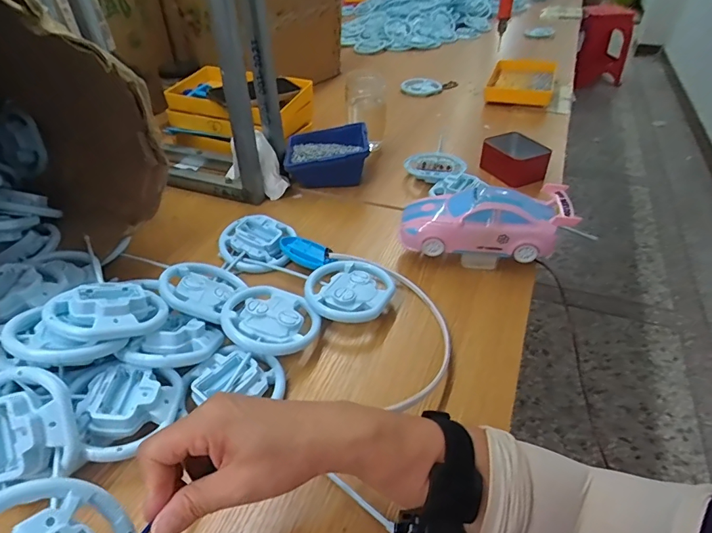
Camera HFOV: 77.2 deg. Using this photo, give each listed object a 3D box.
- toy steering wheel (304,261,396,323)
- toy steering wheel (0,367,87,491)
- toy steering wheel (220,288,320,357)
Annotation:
[{"bbox_3d":[-0.007,0.029,0.529,0.101,0.018,0.091,-8,41,-9],"label":"toy steering wheel"},{"bbox_3d":[-0.277,0.130,0.361,0.100,0.088,0.036,-9,-2,-4],"label":"toy steering wheel"},{"bbox_3d":[-0.093,0.057,0.485,0.099,0.025,0.088,9,41,11],"label":"toy steering wheel"}]

